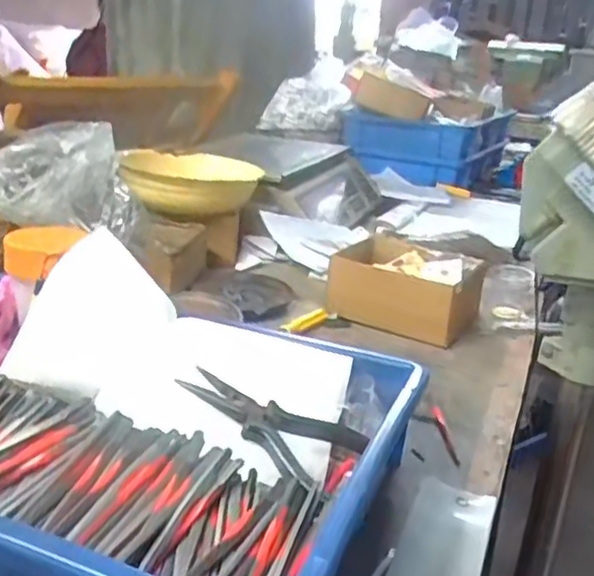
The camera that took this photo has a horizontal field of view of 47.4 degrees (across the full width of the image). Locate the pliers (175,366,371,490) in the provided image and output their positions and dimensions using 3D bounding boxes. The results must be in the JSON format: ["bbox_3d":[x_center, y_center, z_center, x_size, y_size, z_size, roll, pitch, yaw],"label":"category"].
[{"bbox_3d":[-0.020,0.093,0.494,0.120,0.016,0.075,33,28,24],"label":"pliers"}]

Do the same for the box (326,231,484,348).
[{"bbox_3d":[0.121,0.002,0.752,0.151,0.069,0.116,13,24,22],"label":"box"}]

